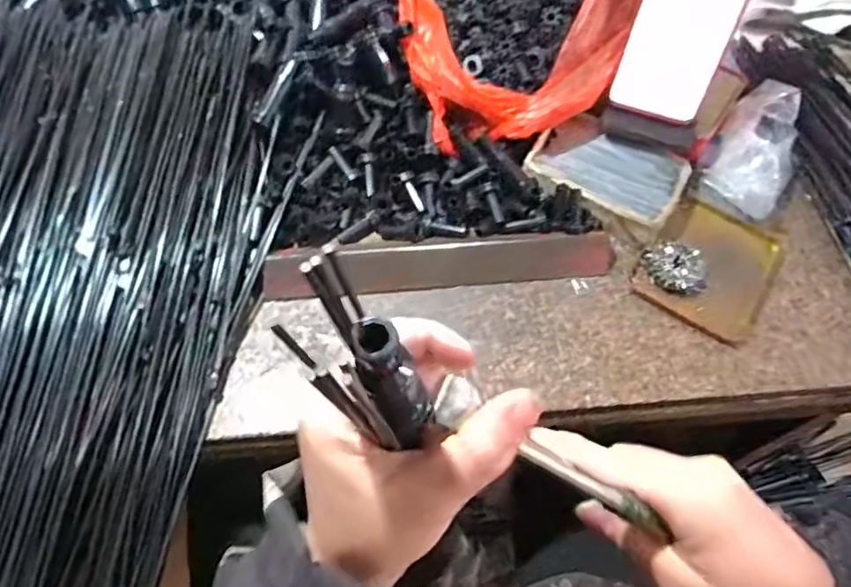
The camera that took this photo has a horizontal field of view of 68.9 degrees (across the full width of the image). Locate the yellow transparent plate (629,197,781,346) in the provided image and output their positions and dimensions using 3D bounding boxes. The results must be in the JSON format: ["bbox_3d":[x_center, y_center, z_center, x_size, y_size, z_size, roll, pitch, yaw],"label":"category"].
[{"bbox_3d":[0.244,-0.025,0.532,0.100,0.011,0.119,31,65,13],"label":"yellow transparent plate"}]

